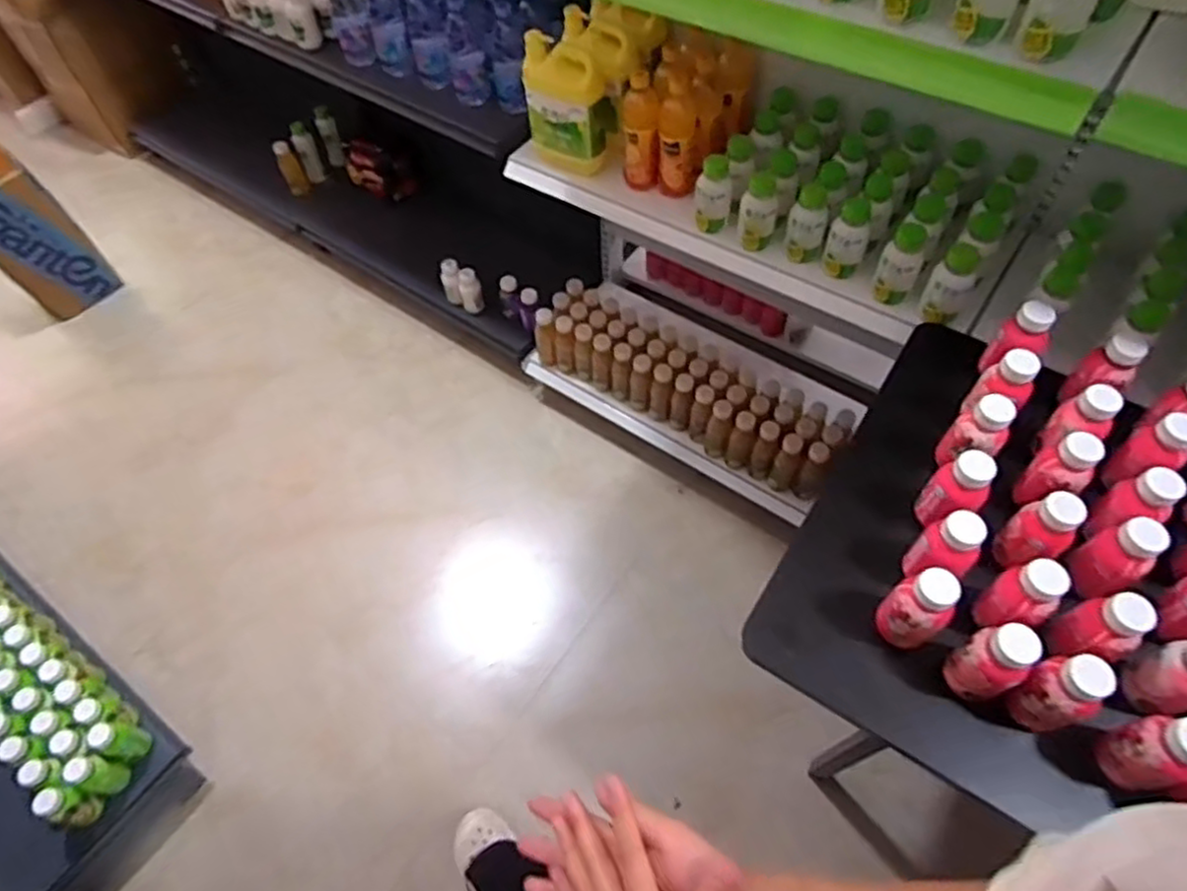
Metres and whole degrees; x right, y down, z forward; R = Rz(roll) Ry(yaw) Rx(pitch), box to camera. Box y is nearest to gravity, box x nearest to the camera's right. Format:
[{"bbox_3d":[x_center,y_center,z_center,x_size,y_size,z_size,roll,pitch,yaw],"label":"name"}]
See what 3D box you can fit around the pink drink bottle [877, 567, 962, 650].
[{"bbox_3d":[0.348,0.174,0.760,0.055,0.108,0.063,-33,62,-17],"label":"pink drink bottle"}]

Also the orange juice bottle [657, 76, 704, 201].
[{"bbox_3d":[0.149,-0.535,1.230,0.072,0.192,0.074,6,58,6],"label":"orange juice bottle"}]

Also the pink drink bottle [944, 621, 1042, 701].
[{"bbox_3d":[0.412,0.224,0.733,0.052,0.116,0.059,-29,61,-15],"label":"pink drink bottle"}]

